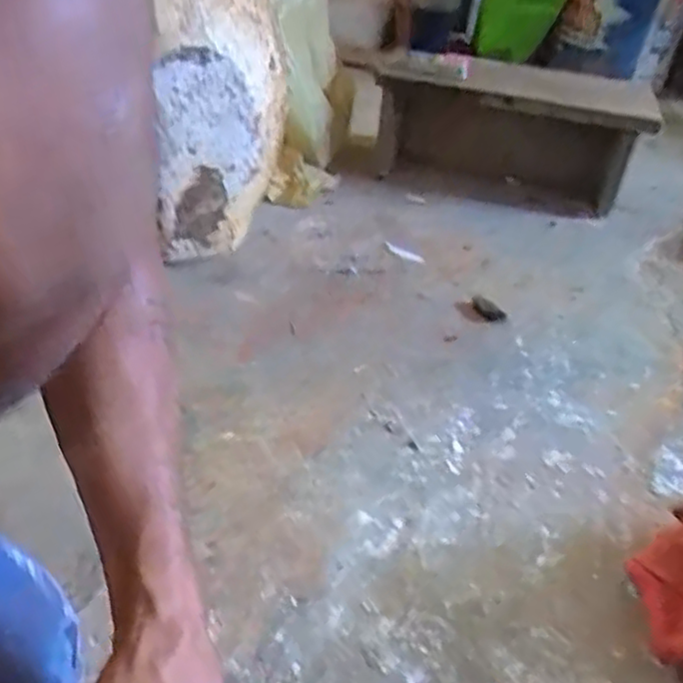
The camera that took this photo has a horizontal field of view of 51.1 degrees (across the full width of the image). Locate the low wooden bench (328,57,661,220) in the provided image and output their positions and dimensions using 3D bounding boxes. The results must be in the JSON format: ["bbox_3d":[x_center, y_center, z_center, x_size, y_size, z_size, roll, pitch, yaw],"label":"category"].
[{"bbox_3d":[0.185,-0.309,1.081,0.460,0.157,0.193,21,36,20],"label":"low wooden bench"}]

